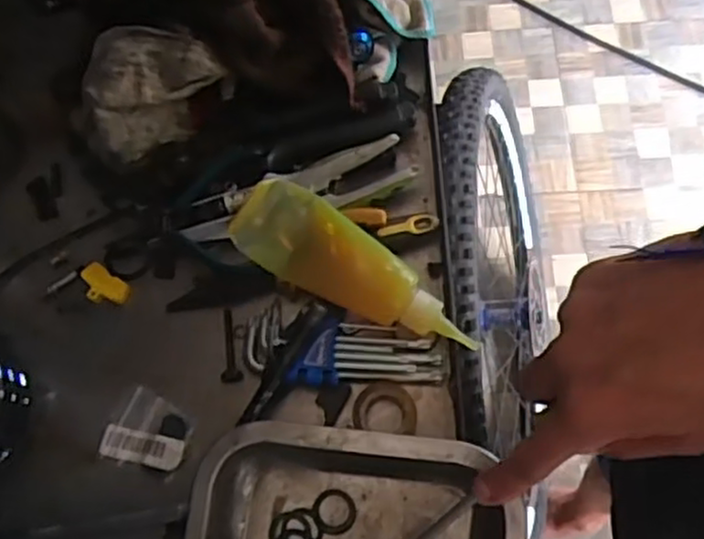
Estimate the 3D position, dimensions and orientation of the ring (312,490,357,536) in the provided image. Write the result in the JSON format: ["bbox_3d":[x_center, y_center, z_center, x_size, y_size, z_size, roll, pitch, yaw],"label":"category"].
[{"bbox_3d":[-0.011,0.149,0.442,0.027,0.004,0.027,0,84,0],"label":"ring"}]

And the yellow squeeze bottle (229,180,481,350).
[{"bbox_3d":[0.005,0.001,0.487,0.175,0.046,0.058,26,73,12],"label":"yellow squeeze bottle"}]

